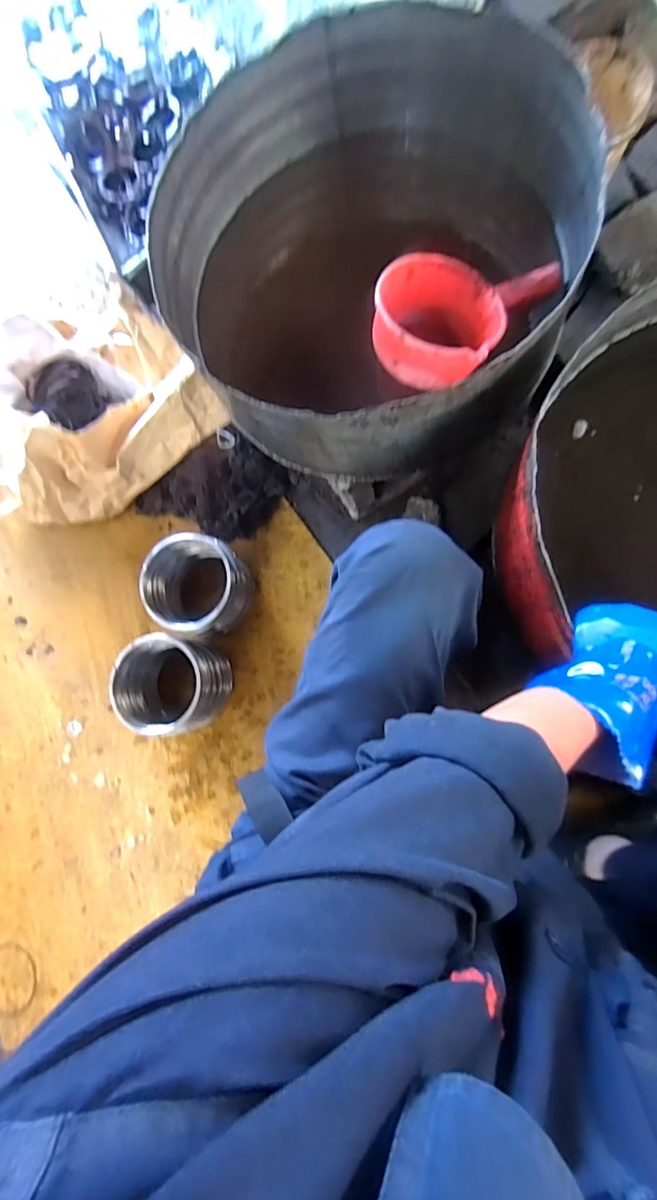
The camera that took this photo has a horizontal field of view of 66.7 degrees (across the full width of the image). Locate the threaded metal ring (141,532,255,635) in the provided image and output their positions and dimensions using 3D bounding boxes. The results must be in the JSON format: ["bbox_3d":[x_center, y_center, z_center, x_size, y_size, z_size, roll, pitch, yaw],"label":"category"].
[{"bbox_3d":[-0.226,-0.028,0.892,0.155,0.184,0.157,-1,83,8],"label":"threaded metal ring"}]

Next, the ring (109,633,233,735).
[{"bbox_3d":[-0.271,0.140,0.876,0.164,0.188,0.151,1,83,9],"label":"ring"}]

